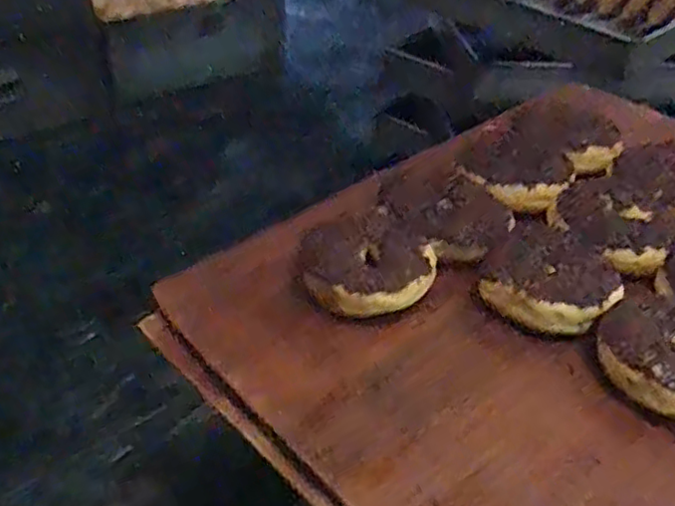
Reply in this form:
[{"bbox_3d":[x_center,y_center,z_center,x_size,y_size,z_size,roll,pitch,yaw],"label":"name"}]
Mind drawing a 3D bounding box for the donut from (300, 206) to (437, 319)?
[{"bbox_3d":[0.019,0.008,0.462,0.083,0.039,0.083,1,39,-1],"label":"donut"}]

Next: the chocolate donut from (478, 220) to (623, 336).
[{"bbox_3d":[0.147,0.018,0.461,0.086,0.033,0.088,14,37,12],"label":"chocolate donut"}]

